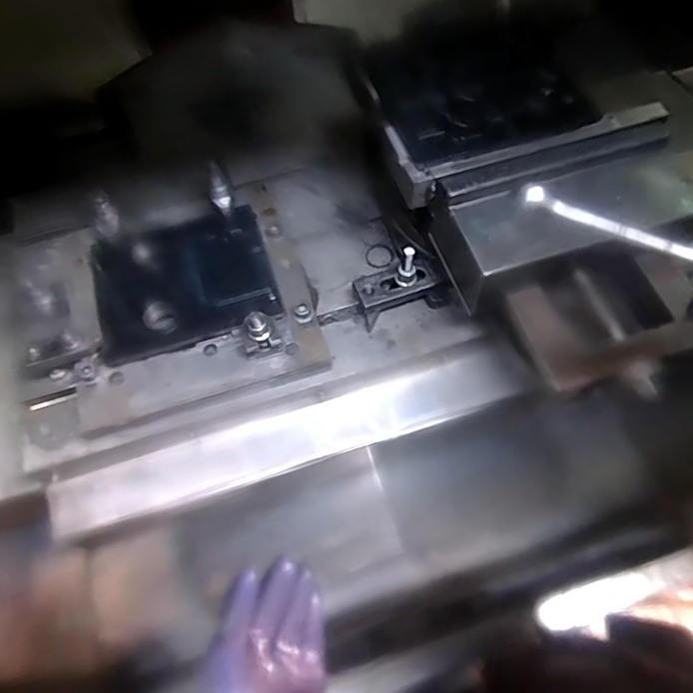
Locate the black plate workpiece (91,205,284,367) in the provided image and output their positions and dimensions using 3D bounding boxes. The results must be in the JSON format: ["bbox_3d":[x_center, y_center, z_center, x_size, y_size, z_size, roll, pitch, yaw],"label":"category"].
[{"bbox_3d":[-0.238,-0.097,0.814,0.255,0.019,0.216,-12,65,-2],"label":"black plate workpiece"}]

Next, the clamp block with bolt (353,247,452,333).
[{"bbox_3d":[0.077,-0.085,0.788,0.134,0.078,0.072,-12,62,-5],"label":"clamp block with bolt"}]

